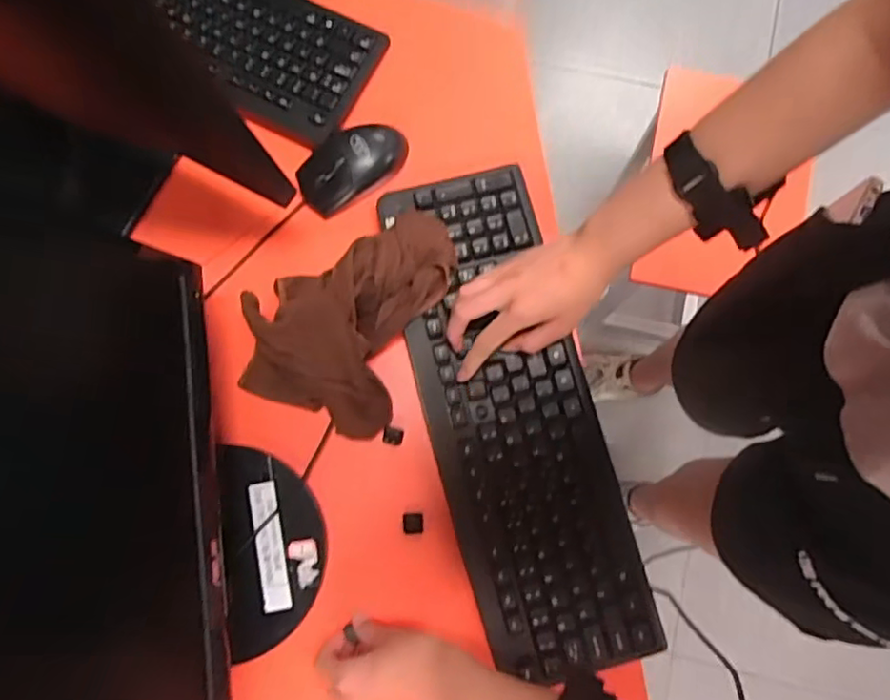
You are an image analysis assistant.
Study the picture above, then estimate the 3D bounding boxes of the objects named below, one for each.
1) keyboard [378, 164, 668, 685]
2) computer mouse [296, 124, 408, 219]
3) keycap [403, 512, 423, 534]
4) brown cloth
[{"bbox_3d":[0.055,0.050,0.528,0.139,0.020,0.429,-14,80,-1],"label":"keyboard"},{"bbox_3d":[-0.086,-0.173,0.568,0.106,0.034,0.056,-27,81,-4],"label":"computer mouse"},{"bbox_3d":[-0.027,0.148,0.523,0.017,0.005,0.017,-3,80,1],"label":"keycap"},{"bbox_3d":[-0.084,-0.038,0.506,0.133,0.083,0.189,24,81,5],"label":"brown cloth"}]

